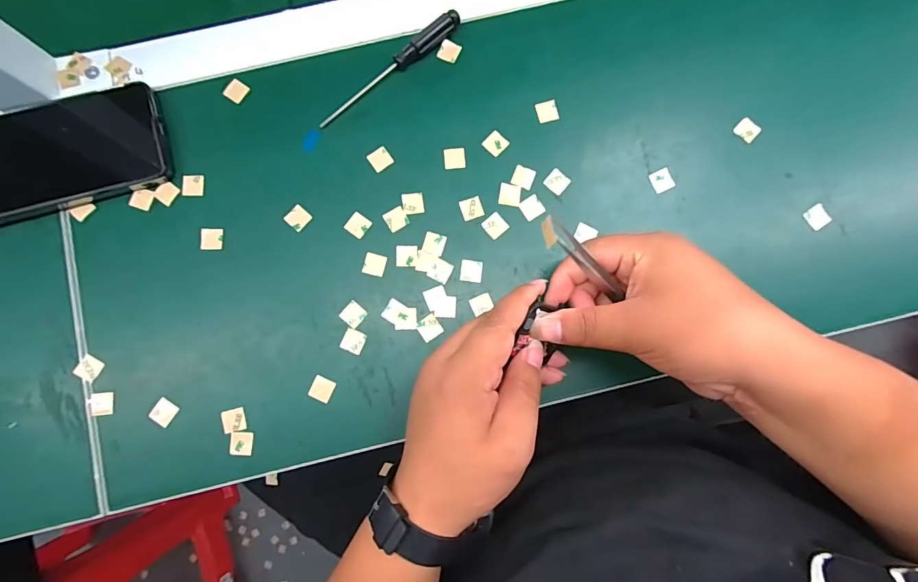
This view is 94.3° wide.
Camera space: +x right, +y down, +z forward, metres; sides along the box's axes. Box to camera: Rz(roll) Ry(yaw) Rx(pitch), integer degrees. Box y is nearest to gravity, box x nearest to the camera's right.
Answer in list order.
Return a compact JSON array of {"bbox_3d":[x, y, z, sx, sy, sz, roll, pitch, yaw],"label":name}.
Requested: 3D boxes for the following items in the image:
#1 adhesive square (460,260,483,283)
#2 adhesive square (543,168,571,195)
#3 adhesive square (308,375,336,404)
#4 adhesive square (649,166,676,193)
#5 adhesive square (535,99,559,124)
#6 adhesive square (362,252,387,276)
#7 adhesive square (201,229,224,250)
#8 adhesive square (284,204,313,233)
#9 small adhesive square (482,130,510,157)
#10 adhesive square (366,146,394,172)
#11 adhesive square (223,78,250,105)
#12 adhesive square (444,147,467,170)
[{"bbox_3d":[0.009,-0.015,0.312,0.015,0.004,0.015,7,84,-3],"label":"adhesive square"},{"bbox_3d":[0.074,-0.082,0.318,0.016,0.004,0.016,40,85,4],"label":"adhesive square"},{"bbox_3d":[-0.097,0.069,0.300,0.015,0.004,0.015,26,84,3],"label":"adhesive square"},{"bbox_3d":[0.153,-0.083,0.318,0.016,0.004,0.017,-22,84,-2],"label":"adhesive square"},{"bbox_3d":[0.067,-0.137,0.324,0.016,0.004,0.016,-15,84,-2],"label":"adhesive square"},{"bbox_3d":[-0.062,-0.019,0.310,0.016,0.004,0.016,14,84,1],"label":"adhesive square"},{"bbox_3d":[-0.181,-0.038,0.313,0.014,0.004,0.016,-4,84,-1],"label":"adhesive square"},{"bbox_3d":[-0.120,-0.054,0.316,0.016,0.004,0.016,44,85,4],"label":"adhesive square"},{"bbox_3d":[0.028,-0.111,0.321,0.016,0.004,0.016,40,85,4],"label":"small adhesive square"},{"bbox_3d":[-0.059,-0.100,0.321,0.016,0.004,0.015,-38,85,-4],"label":"adhesive square"},{"bbox_3d":[-0.171,-0.154,0.327,0.015,0.004,0.016,33,85,3],"label":"adhesive square"},{"bbox_3d":[-0.003,-0.100,0.320,0.016,0.004,0.016,-5,84,-1],"label":"adhesive square"}]

